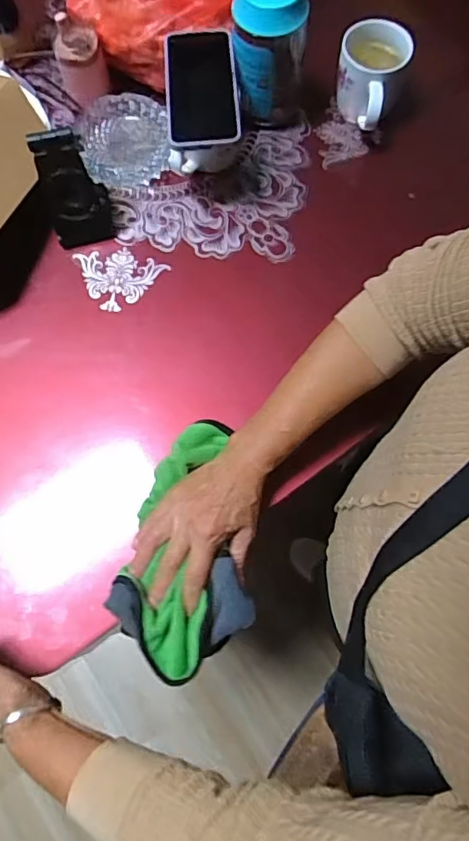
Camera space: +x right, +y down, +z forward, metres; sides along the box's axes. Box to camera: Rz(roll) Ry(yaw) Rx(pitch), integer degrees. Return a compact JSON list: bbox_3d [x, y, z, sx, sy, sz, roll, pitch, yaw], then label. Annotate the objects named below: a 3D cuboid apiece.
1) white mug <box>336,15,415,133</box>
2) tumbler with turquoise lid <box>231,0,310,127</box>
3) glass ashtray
[{"bbox_3d":[0.159,-0.401,0.626,0.076,0.089,0.102,16,74,5],"label":"white mug"},{"bbox_3d":[0.041,-0.432,0.606,0.080,0.146,0.082,0,73,1],"label":"tumbler with turquoise lid"},{"bbox_3d":[-0.138,-0.347,0.649,0.110,0.032,0.123,-11,73,-3],"label":"glass ashtray"}]

